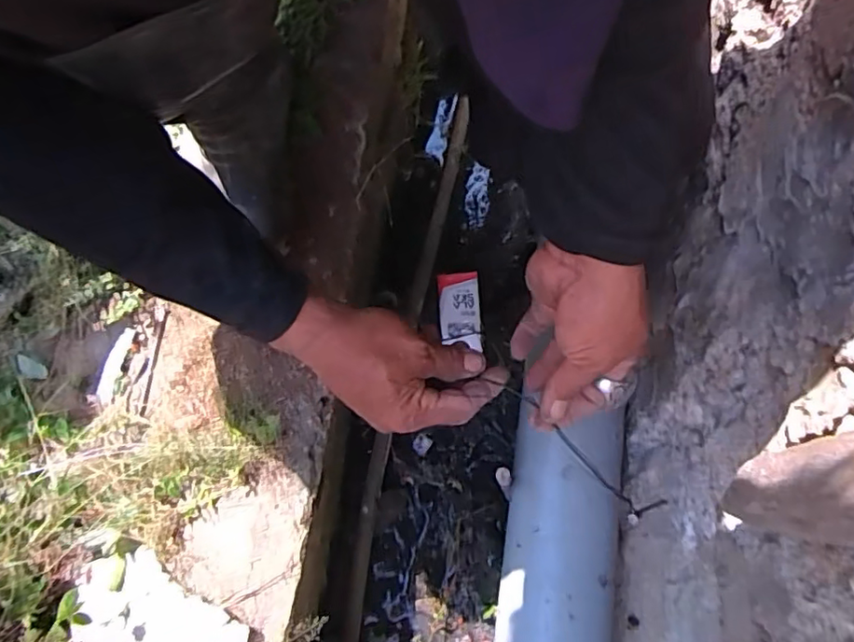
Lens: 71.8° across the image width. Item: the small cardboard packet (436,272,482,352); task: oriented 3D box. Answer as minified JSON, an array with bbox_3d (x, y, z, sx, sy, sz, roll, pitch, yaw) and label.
[{"bbox_3d":[0.040,-0.016,0.749,0.052,0.004,0.102,0,66,-2],"label":"small cardboard packet"}]

